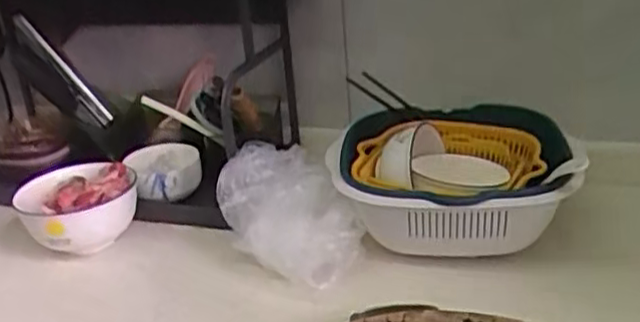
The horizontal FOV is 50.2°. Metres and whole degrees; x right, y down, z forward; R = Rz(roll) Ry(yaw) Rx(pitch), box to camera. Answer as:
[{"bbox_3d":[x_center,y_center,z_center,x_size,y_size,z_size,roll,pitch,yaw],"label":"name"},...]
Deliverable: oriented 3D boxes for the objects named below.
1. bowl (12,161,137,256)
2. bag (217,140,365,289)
[{"bbox_3d":[-0.301,0.064,0.863,0.136,0.084,0.131,-4,24,2],"label":"bowl"},{"bbox_3d":[-0.030,0.050,0.777,0.163,0.103,0.107,18,32,42],"label":"bag"}]

